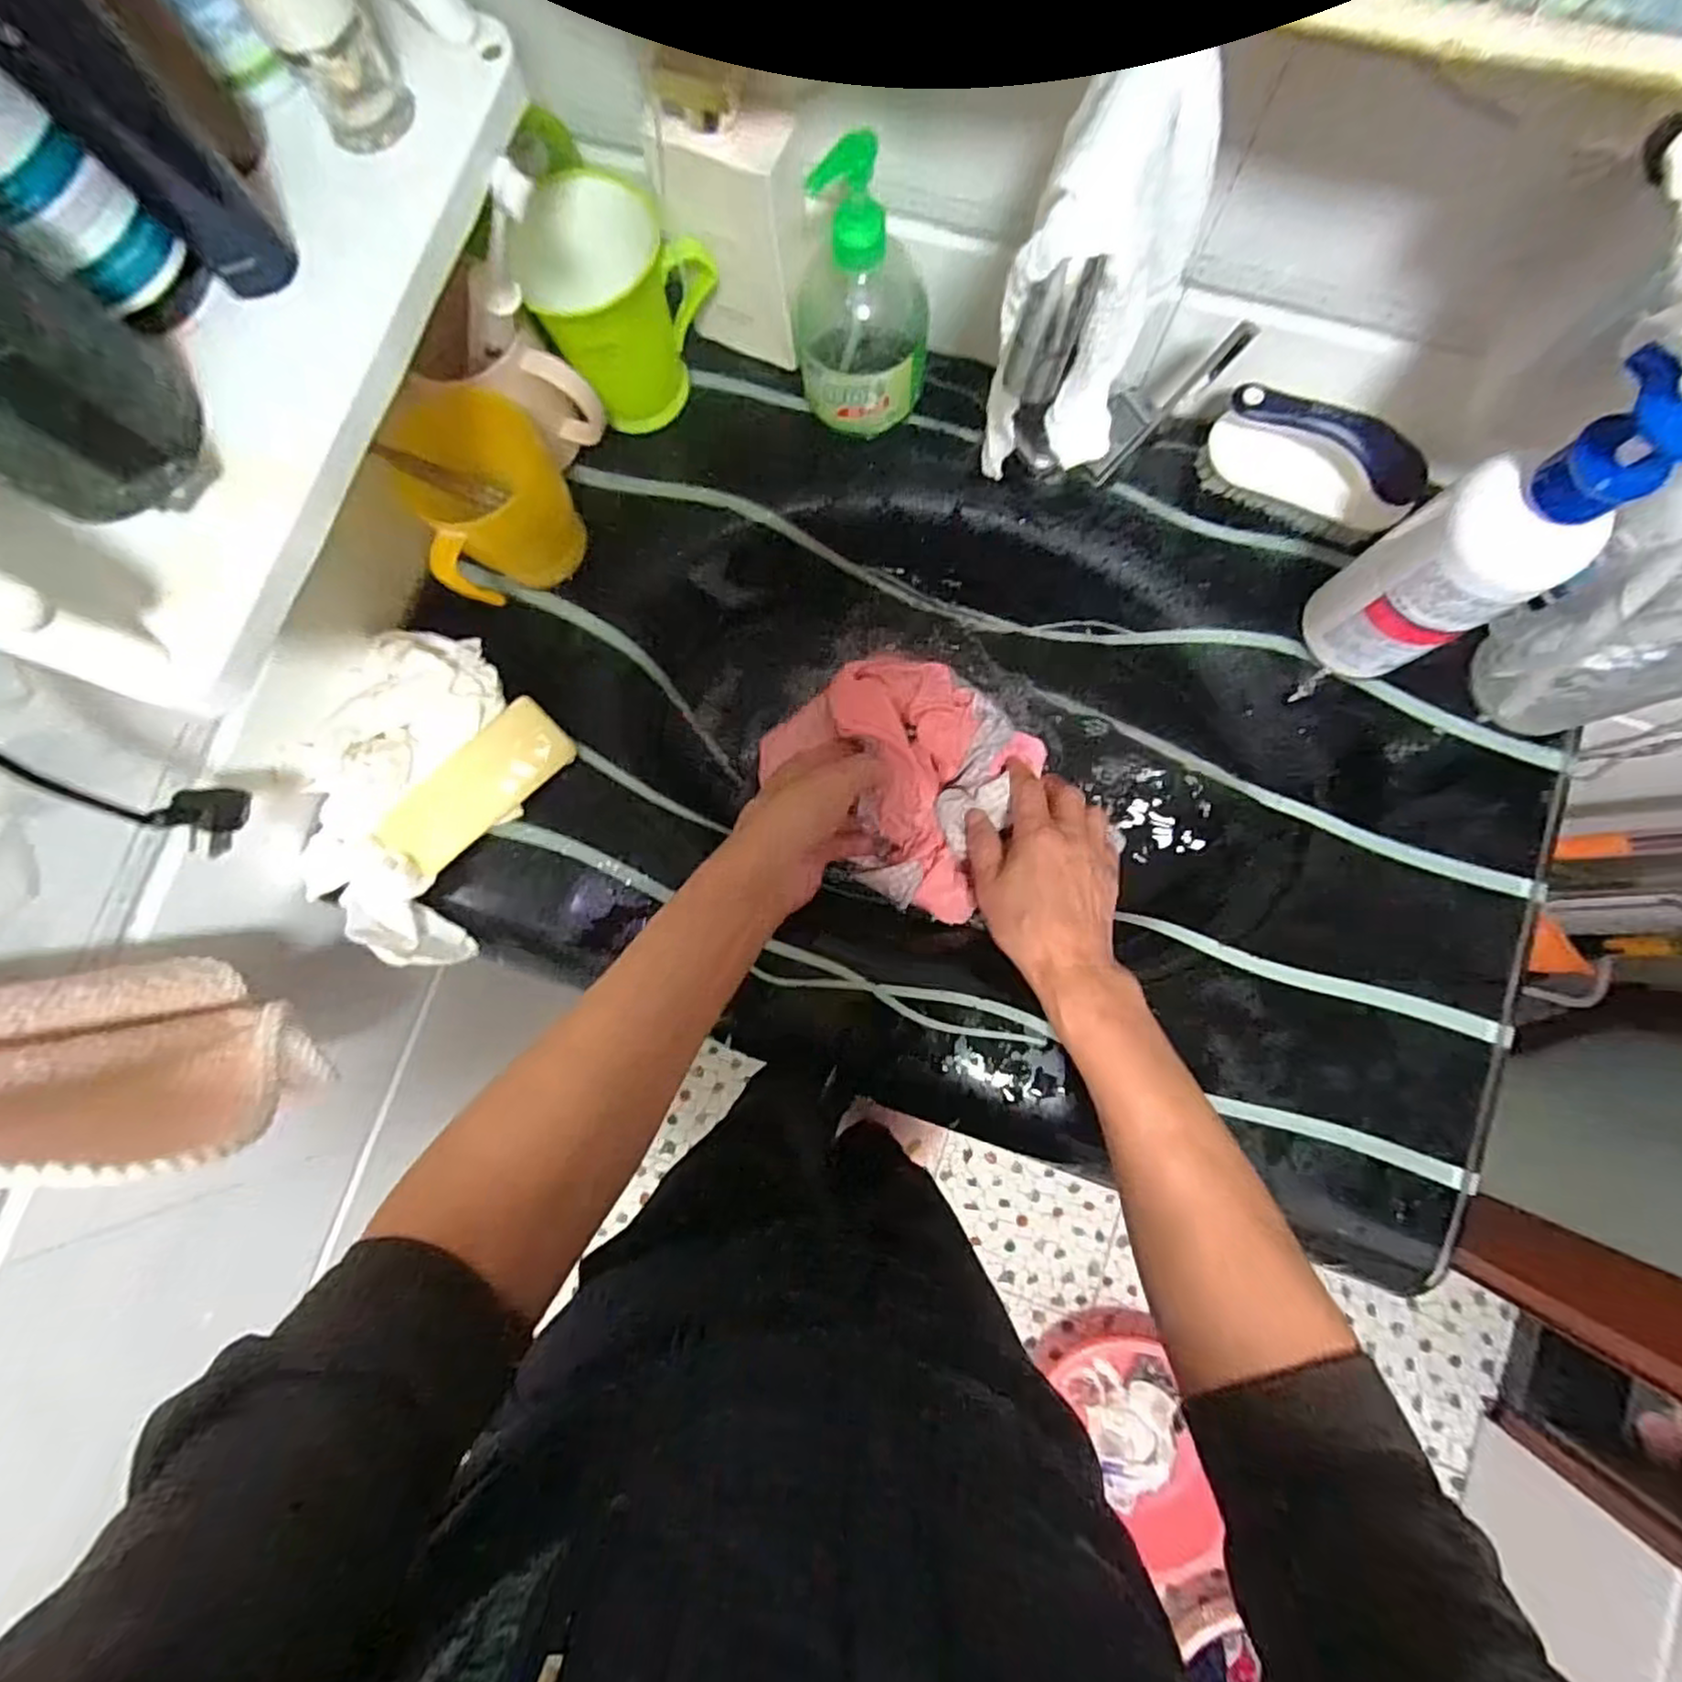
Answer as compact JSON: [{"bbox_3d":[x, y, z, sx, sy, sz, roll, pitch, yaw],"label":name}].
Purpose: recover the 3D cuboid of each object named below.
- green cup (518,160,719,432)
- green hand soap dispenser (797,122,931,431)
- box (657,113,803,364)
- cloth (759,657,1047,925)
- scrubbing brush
[{"bbox_3d":[-0.149,-0.359,0.490,0.112,0.110,0.080,-42,82,-2],"label":"green cup"},{"bbox_3d":[0.011,-0.331,0.444,0.083,0.148,0.067,4,83,4],"label":"green hand soap dispenser"},{"bbox_3d":[-0.064,-0.380,0.470,0.086,0.146,0.040,19,84,6],"label":"box"},{"bbox_3d":[0.048,-0.051,0.515,0.182,0.046,0.151,40,86,8],"label":"cloth"},{"bbox_3d":[0.306,-0.243,0.473,0.128,0.065,0.047,30,85,7],"label":"scrubbing brush"}]

